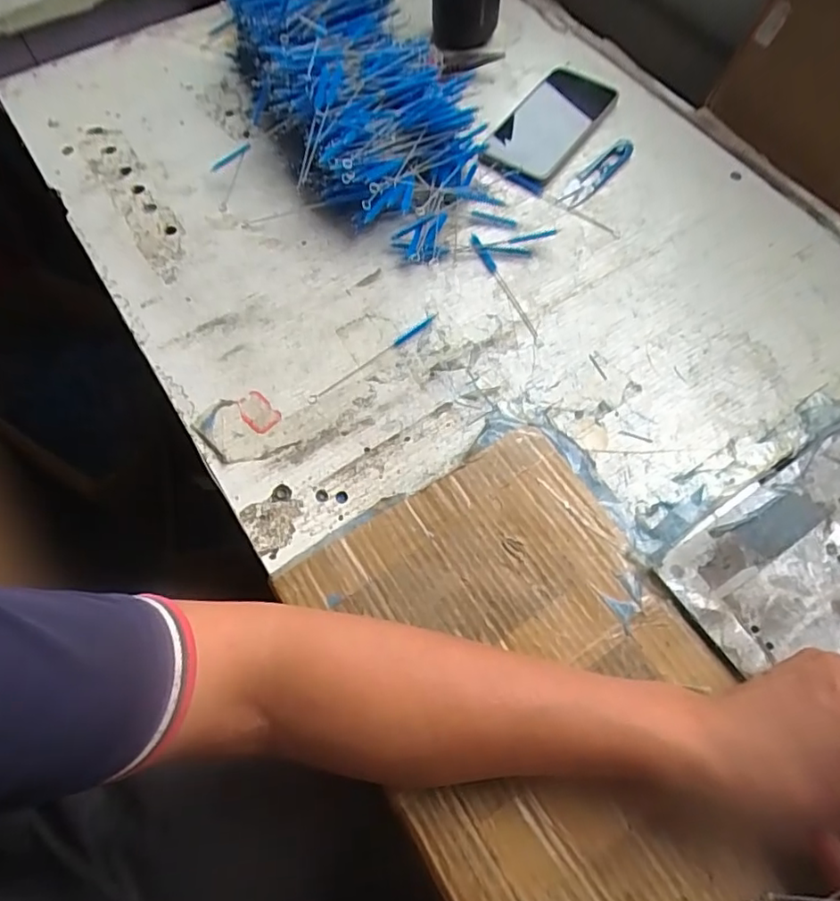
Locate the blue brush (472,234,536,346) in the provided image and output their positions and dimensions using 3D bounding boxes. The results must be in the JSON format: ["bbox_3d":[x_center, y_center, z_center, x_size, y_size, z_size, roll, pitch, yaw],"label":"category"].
[{"bbox_3d":[0.072,-0.142,0.496,0.010,0.004,0.121,-21,65,-11],"label":"blue brush"}]

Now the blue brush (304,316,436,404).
[{"bbox_3d":[-0.036,-0.075,0.462,0.129,0.004,0.008,-37,69,-17],"label":"blue brush"}]

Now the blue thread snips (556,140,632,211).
[{"bbox_3d":[0.169,-0.267,0.553,0.025,0.006,0.106,39,69,17],"label":"blue thread snips"}]

